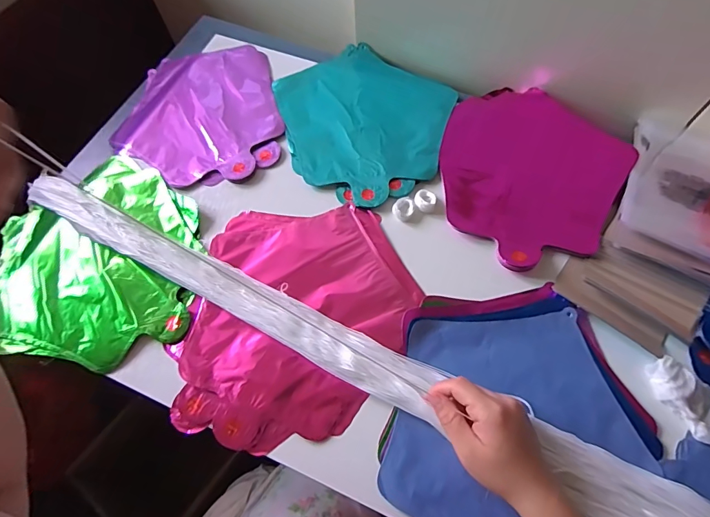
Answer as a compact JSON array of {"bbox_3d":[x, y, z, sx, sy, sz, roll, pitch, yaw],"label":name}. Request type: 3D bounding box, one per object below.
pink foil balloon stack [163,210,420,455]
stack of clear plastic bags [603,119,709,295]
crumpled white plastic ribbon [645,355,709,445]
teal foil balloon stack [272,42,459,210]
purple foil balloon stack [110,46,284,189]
[{"bbox_3d":[-0.068,0.056,0.434,0.222,0.008,0.268,25,70,12],"label":"pink foil balloon stack"},{"bbox_3d":[0.383,-0.076,0.470,0.135,0.025,0.231,25,70,12],"label":"stack of clear plastic bags"},{"bbox_3d":[0.304,0.132,0.385,0.031,0.016,0.079,-21,68,-7],"label":"crumpled white plastic ribbon"},{"bbox_3d":[0.005,-0.184,0.549,0.240,0.022,0.226,32,72,14],"label":"teal foil balloon stack"},{"bbox_3d":[-0.211,-0.193,0.562,0.211,0.023,0.232,-8,67,-2],"label":"purple foil balloon stack"}]

